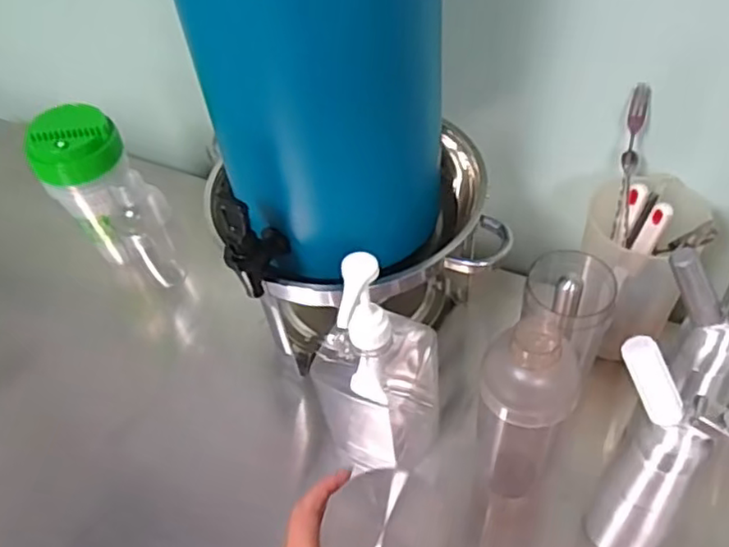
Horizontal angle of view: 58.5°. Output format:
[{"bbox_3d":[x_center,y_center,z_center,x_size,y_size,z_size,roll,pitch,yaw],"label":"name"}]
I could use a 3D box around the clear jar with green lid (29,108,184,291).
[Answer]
[{"bbox_3d":[-0.354,-0.089,0.924,0.131,0.272,0.108,35,60,29],"label":"clear jar with green lid"}]

